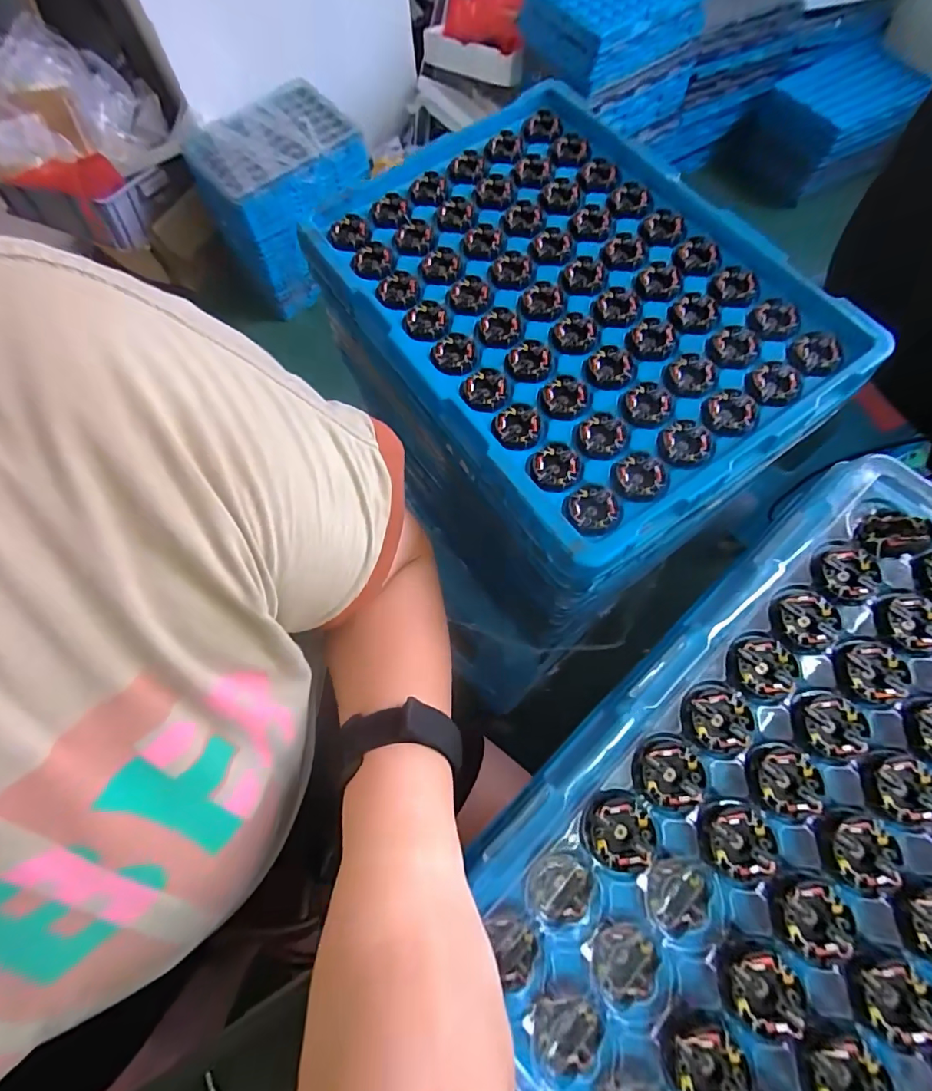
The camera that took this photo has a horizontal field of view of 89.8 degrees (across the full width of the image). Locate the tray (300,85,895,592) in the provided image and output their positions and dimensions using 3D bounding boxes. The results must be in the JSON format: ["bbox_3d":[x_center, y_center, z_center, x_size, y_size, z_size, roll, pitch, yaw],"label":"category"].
[{"bbox_3d":[0.076,-0.184,0.351,0.269,0.037,0.365,-33,72,-10],"label":"tray"}]

